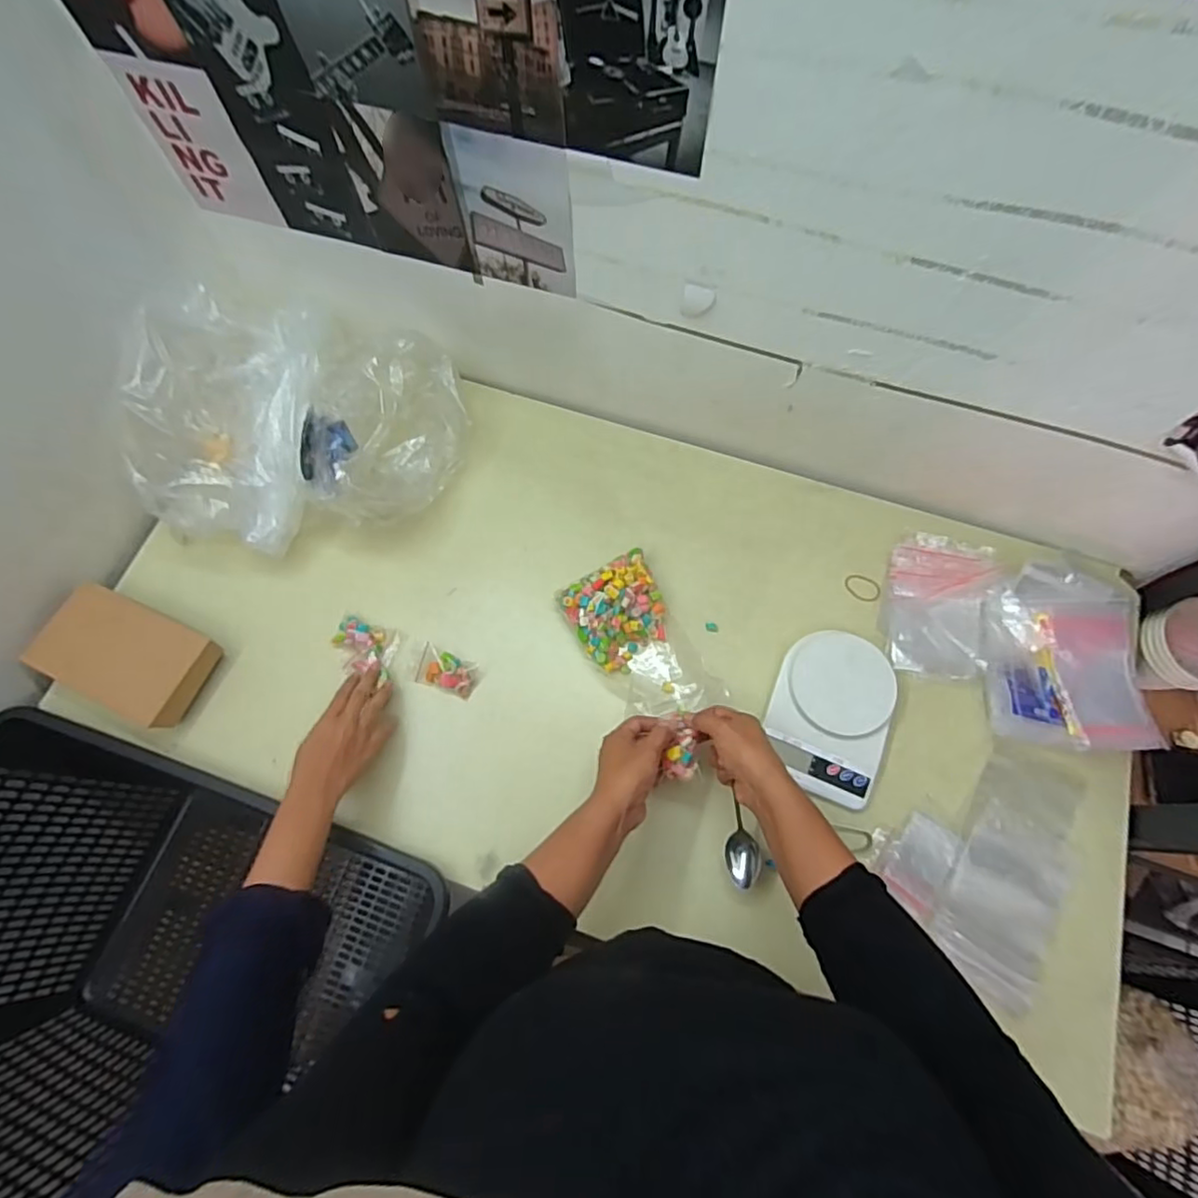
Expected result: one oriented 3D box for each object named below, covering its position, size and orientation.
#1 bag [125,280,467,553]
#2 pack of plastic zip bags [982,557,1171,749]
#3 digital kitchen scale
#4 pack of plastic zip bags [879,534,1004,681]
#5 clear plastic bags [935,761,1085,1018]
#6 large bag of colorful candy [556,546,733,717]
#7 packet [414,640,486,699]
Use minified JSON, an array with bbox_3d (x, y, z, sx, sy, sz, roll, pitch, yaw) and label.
[{"bbox_3d":[-0.363,-0.203,0.741,0.353,0.143,0.282,11,71,4],"label":"bag"},{"bbox_3d":[0.527,0.060,0.672,0.171,0.031,0.204,9,78,6],"label":"pack of plastic zip bags"},{"bbox_3d":[0.256,0.126,0.669,0.127,0.033,0.176,19,72,7],"label":"digital kitchen scale"},{"bbox_3d":[0.397,0.005,0.711,0.111,0.033,0.172,15,71,6],"label":"pack of plastic zip bags"},{"bbox_3d":[0.430,0.278,0.626,0.101,0.016,0.242,30,73,10],"label":"clear plastic bags"},{"bbox_3d":[0.048,0.053,0.697,0.116,0.054,0.203,-29,73,-9],"label":"large bag of colorful candy"},{"bbox_3d":[-0.174,0.085,0.698,0.070,0.022,0.042,20,72,7],"label":"packet"}]

